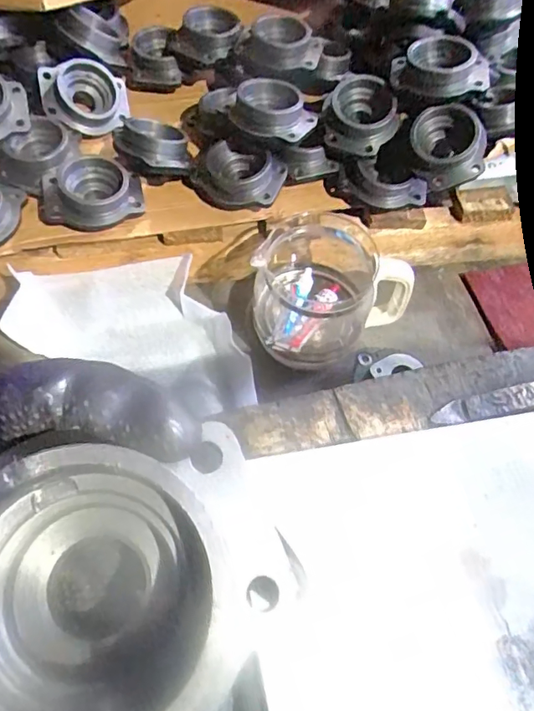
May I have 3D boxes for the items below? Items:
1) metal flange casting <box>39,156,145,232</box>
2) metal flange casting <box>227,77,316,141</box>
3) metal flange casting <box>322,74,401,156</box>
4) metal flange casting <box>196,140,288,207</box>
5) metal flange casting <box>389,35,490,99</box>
[{"bbox_3d":[-0.228,-0.207,0.685,0.135,0.046,0.088,-1,62,-4],"label":"metal flange casting"},{"bbox_3d":[0.008,-0.305,0.663,0.099,0.037,0.096,-14,64,-11],"label":"metal flange casting"},{"bbox_3d":[0.119,-0.310,0.681,0.090,0.052,0.085,2,62,-3],"label":"metal flange casting"},{"bbox_3d":[-0.040,-0.231,0.703,0.118,0.061,0.074,19,62,6],"label":"metal flange casting"},{"bbox_3d":[0.214,-0.352,0.651,0.117,0.042,0.087,17,62,5],"label":"metal flange casting"}]

